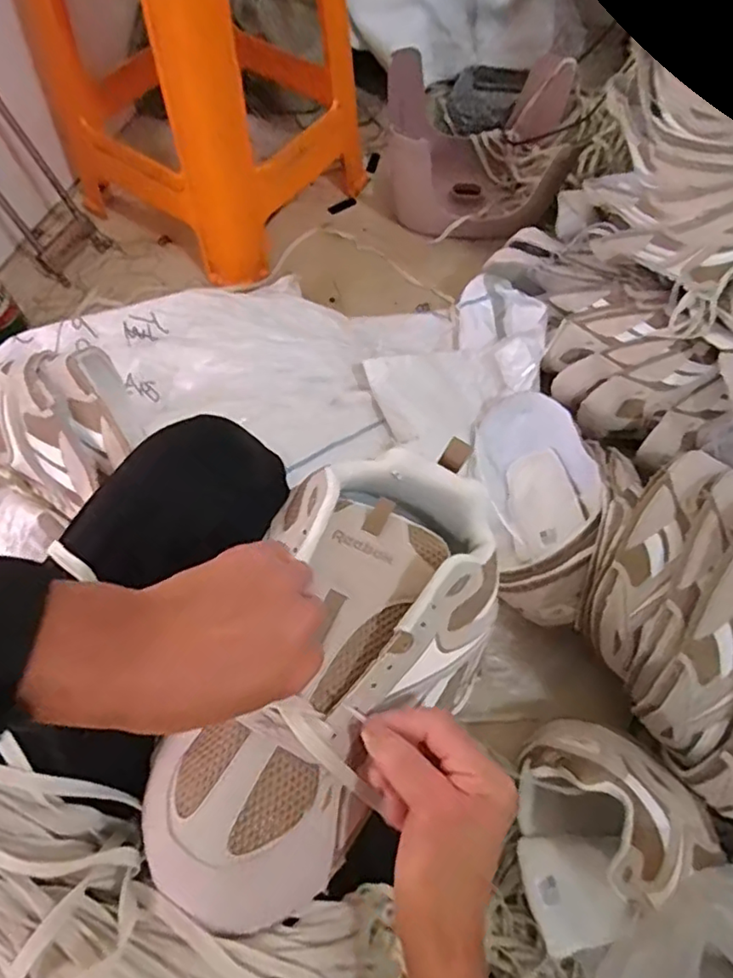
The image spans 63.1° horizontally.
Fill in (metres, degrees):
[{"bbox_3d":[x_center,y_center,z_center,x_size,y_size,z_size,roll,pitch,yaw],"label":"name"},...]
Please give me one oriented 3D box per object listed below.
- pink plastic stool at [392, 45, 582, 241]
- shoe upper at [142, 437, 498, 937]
[{"bbox_3d":[0.180,-0.557,0.999,0.293,0.179,0.235,5,64,0],"label":"pink plastic stool"},{"bbox_3d":[-0.011,0.092,0.336,0.137,0.090,0.271,27,67,11],"label":"shoe upper"}]

